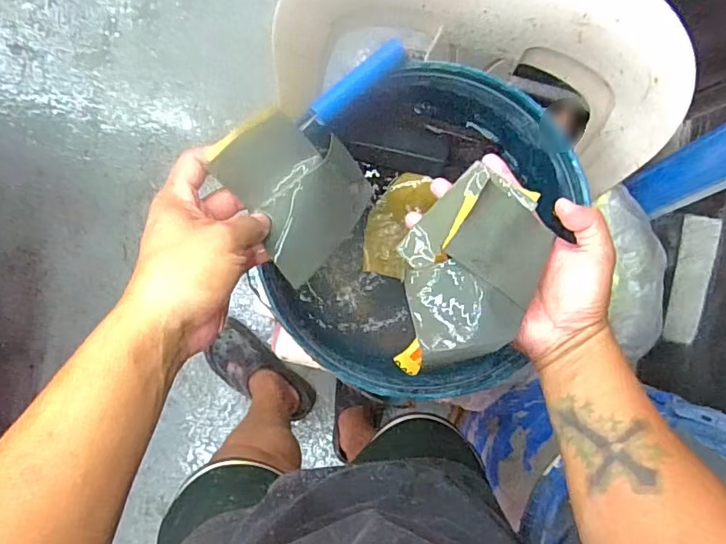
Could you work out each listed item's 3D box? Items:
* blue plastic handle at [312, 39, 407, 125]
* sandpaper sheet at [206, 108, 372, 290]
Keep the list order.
[{"bbox_3d":[-0.004,-0.160,0.444,0.094,0.011,0.019,-41,92,-2],"label":"blue plastic handle"},{"bbox_3d":[-0.049,-0.067,0.419,0.102,0.015,0.122,-42,119,-14],"label":"sandpaper sheet"}]

